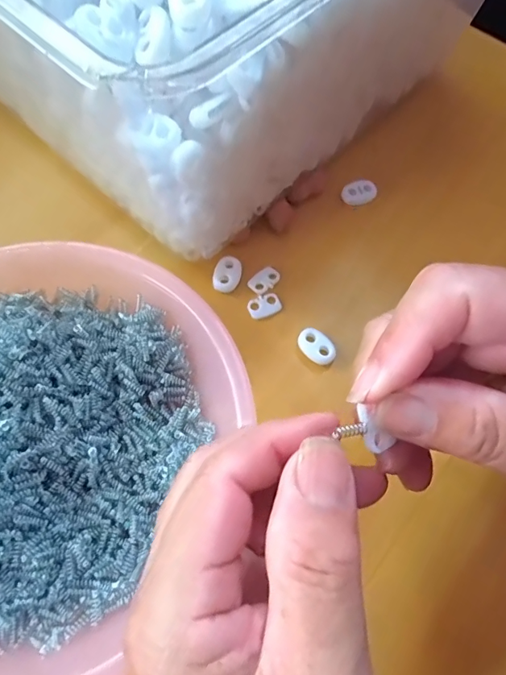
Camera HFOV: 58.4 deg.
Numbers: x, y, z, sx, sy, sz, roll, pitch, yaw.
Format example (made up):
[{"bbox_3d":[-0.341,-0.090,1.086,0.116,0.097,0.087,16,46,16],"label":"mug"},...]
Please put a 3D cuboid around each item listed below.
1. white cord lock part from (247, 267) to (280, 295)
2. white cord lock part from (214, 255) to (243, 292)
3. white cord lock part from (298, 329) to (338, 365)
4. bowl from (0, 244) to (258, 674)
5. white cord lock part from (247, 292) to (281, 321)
[{"bbox_3d":[0.007,-0.033,0.258,0.012,0.004,0.018,43,74,14],"label":"white cord lock part"},{"bbox_3d":[-0.015,-0.036,0.259,0.015,0.005,0.021,6,69,2],"label":"white cord lock part"},{"bbox_3d":[0.034,0.005,0.244,0.022,0.006,0.015,38,73,13],"label":"white cord lock part"},{"bbox_3d":[-0.104,0.045,0.207,0.176,0.037,0.189,26,71,9],"label":"bowl"},{"bbox_3d":[0.007,-0.018,0.254,0.019,0.004,0.013,-26,71,-10],"label":"white cord lock part"}]

